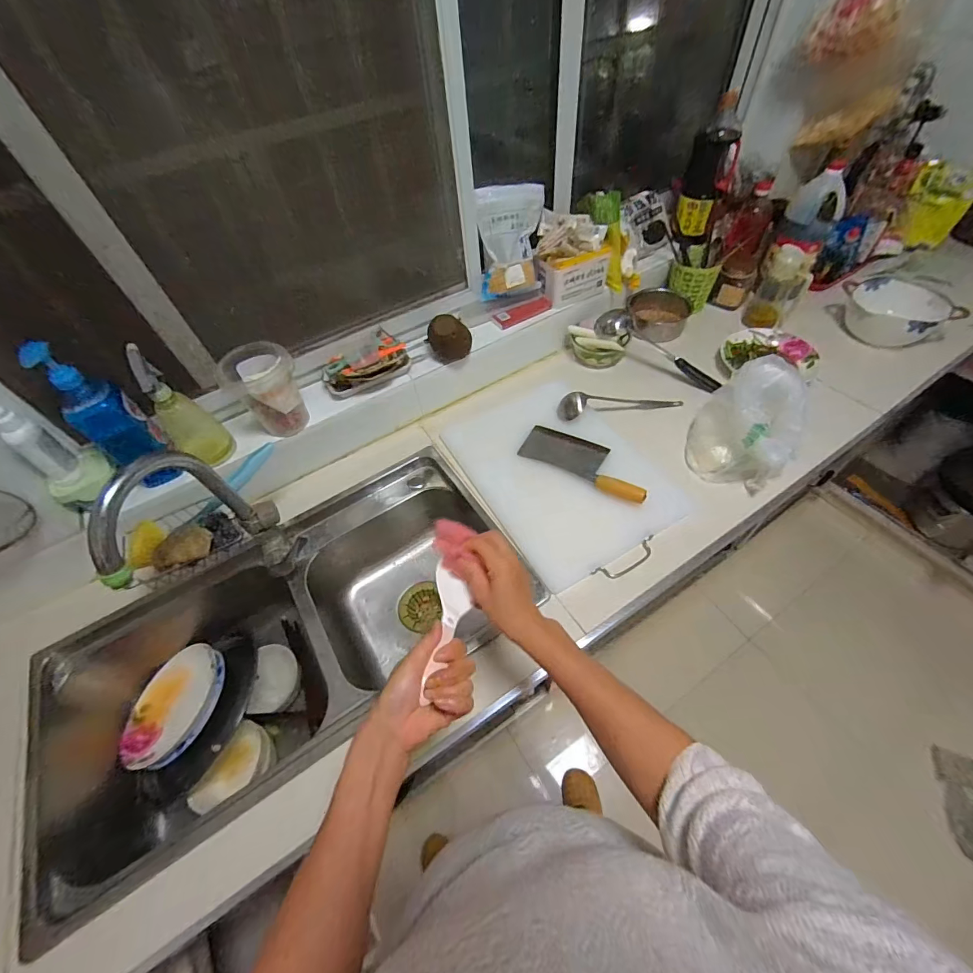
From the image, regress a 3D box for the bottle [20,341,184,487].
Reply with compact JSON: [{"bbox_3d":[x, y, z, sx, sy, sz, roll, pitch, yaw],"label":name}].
[{"bbox_3d":[-0.606,-0.103,0.679,0.050,0.272,0.074,-3,54,3],"label":"bottle"}]

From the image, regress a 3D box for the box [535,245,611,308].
[{"bbox_3d":[0.206,-0.505,0.989,0.157,0.104,0.076,-24,56,-12],"label":"box"}]

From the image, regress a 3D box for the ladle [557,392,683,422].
[{"bbox_3d":[0.292,-0.192,0.913,0.272,0.040,0.058,-7,54,0],"label":"ladle"}]

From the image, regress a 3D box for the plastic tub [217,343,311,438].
[{"bbox_3d":[-0.406,-0.180,0.790,0.097,0.151,0.105,-3,54,3],"label":"plastic tub"}]

